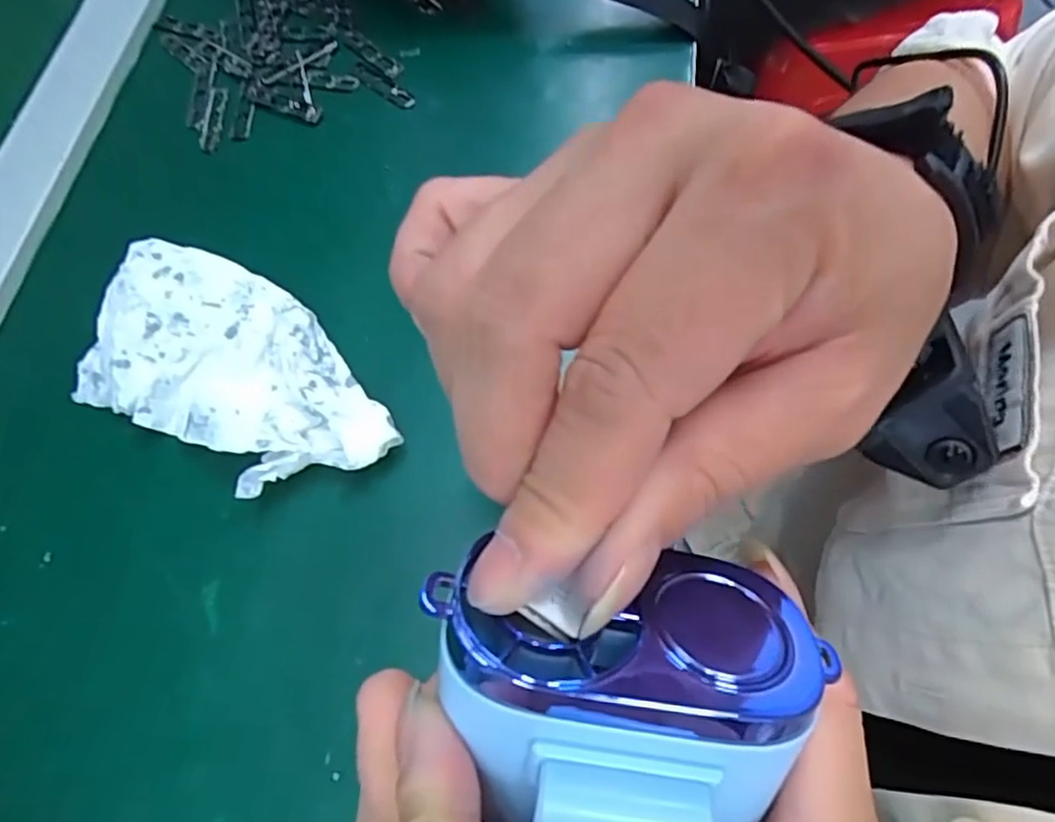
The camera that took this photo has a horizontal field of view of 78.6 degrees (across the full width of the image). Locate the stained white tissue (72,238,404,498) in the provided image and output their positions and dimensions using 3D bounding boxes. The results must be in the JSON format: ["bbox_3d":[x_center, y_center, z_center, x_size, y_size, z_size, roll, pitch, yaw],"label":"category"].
[{"bbox_3d":[-0.115,-0.017,0.256,0.144,0.016,0.074,25,71,14],"label":"stained white tissue"}]

